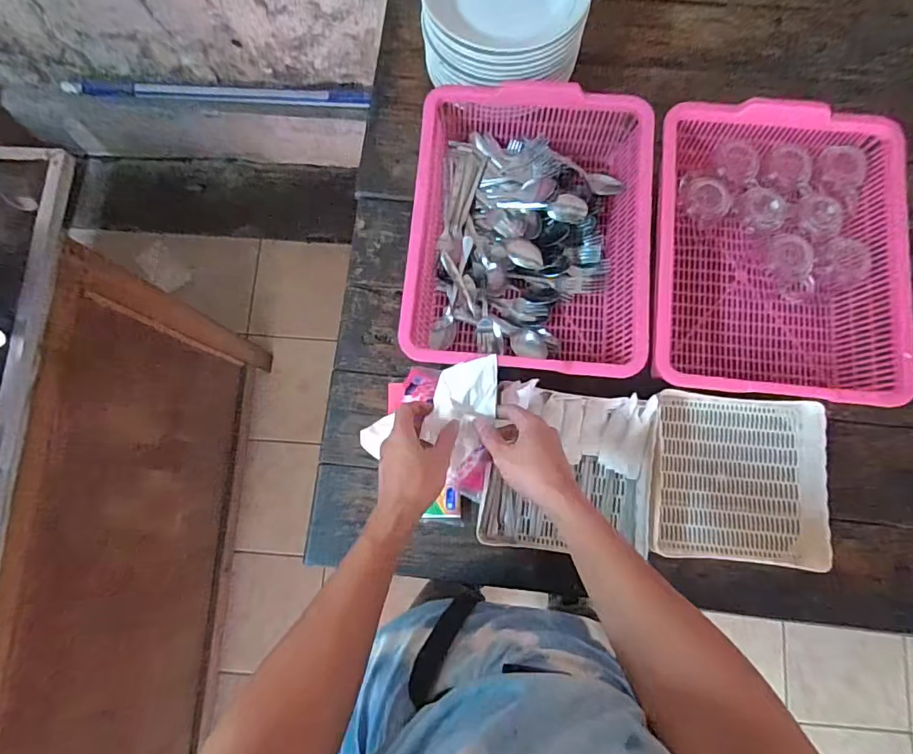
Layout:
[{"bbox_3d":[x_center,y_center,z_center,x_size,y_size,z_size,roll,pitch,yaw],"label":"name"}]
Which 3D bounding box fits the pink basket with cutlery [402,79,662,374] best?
[{"bbox_3d":[0.098,-0.192,0.714,0.305,0.112,0.385,5,79,2],"label":"pink basket with cutlery"}]

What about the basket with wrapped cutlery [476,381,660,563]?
[{"bbox_3d":[0.149,0.124,0.677,0.212,0.073,0.208,7,79,3],"label":"basket with wrapped cutlery"}]

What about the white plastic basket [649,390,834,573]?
[{"bbox_3d":[0.359,0.131,0.679,0.213,0.058,0.213,4,79,2],"label":"white plastic basket"}]

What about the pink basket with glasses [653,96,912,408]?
[{"bbox_3d":[0.412,-0.157,0.696,0.302,0.120,0.384,4,79,2],"label":"pink basket with glasses"}]

